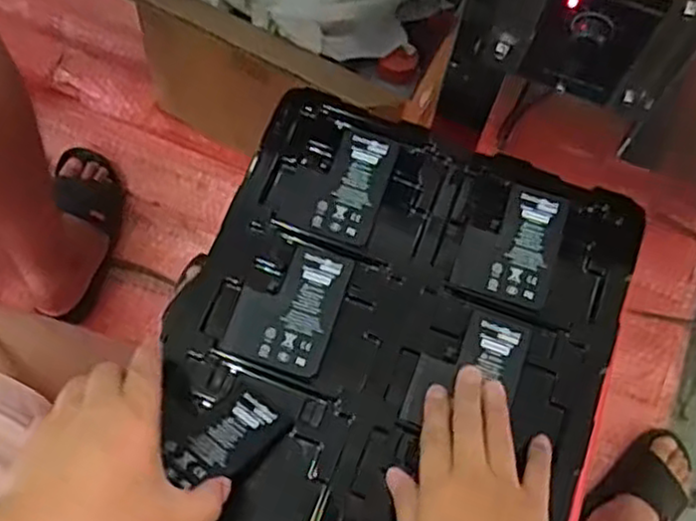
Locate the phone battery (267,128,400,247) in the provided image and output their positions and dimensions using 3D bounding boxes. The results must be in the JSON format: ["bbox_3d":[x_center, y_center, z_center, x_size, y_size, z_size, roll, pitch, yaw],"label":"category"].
[{"bbox_3d":[0.006,-0.054,0.534,0.043,0.005,0.087,19,70,5],"label":"phone battery"}]

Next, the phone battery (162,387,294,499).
[{"bbox_3d":[-0.071,0.110,0.448,0.045,0.009,0.075,37,44,16],"label":"phone battery"}]

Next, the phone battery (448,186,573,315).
[{"bbox_3d":[0.117,-0.014,0.522,0.066,0.005,0.089,20,70,5],"label":"phone battery"}]

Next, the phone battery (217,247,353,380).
[{"bbox_3d":[-0.040,0.031,0.502,0.067,0.006,0.087,19,70,4],"label":"phone battery"}]

